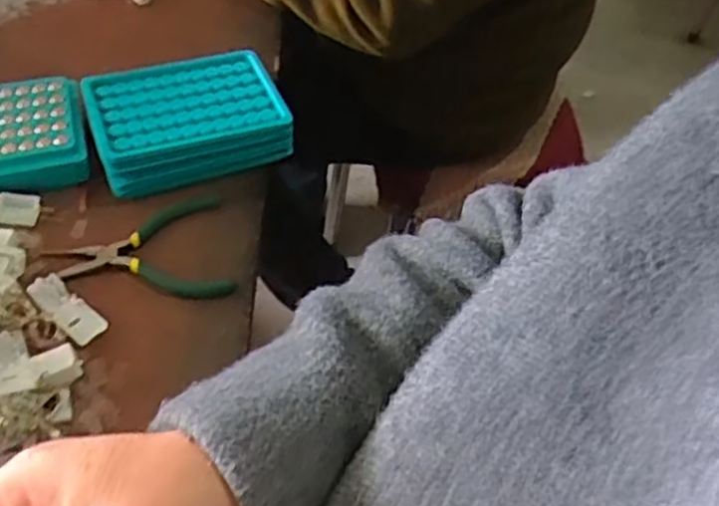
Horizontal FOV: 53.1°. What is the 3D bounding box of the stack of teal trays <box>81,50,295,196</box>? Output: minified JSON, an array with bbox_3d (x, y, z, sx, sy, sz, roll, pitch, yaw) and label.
[{"bbox_3d":[-0.128,-0.100,0.536,0.133,0.031,0.107,-14,53,-16],"label":"stack of teal trays"}]

